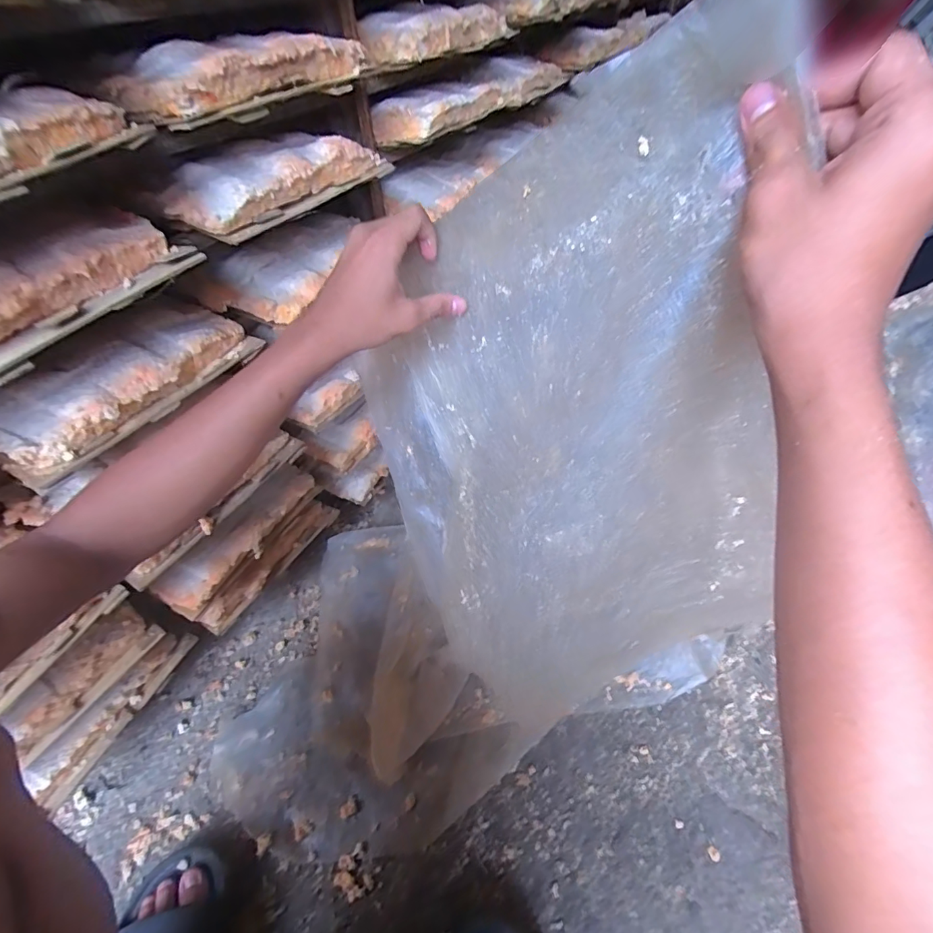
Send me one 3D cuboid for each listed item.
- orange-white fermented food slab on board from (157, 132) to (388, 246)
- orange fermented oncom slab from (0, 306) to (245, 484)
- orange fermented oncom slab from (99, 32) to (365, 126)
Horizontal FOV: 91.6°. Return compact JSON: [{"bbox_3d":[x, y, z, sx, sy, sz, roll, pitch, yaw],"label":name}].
[{"bbox_3d":[-0.194,-0.293,0.458,0.098,0.046,0.228,31,58,28],"label":"orange-white fermented food slab on board"},{"bbox_3d":[-0.313,-0.081,0.414,0.095,0.040,0.224,27,57,26],"label":"orange fermented oncom slab"},{"bbox_3d":[-0.200,-0.359,0.409,0.104,0.039,0.210,22,55,22],"label":"orange fermented oncom slab"}]

